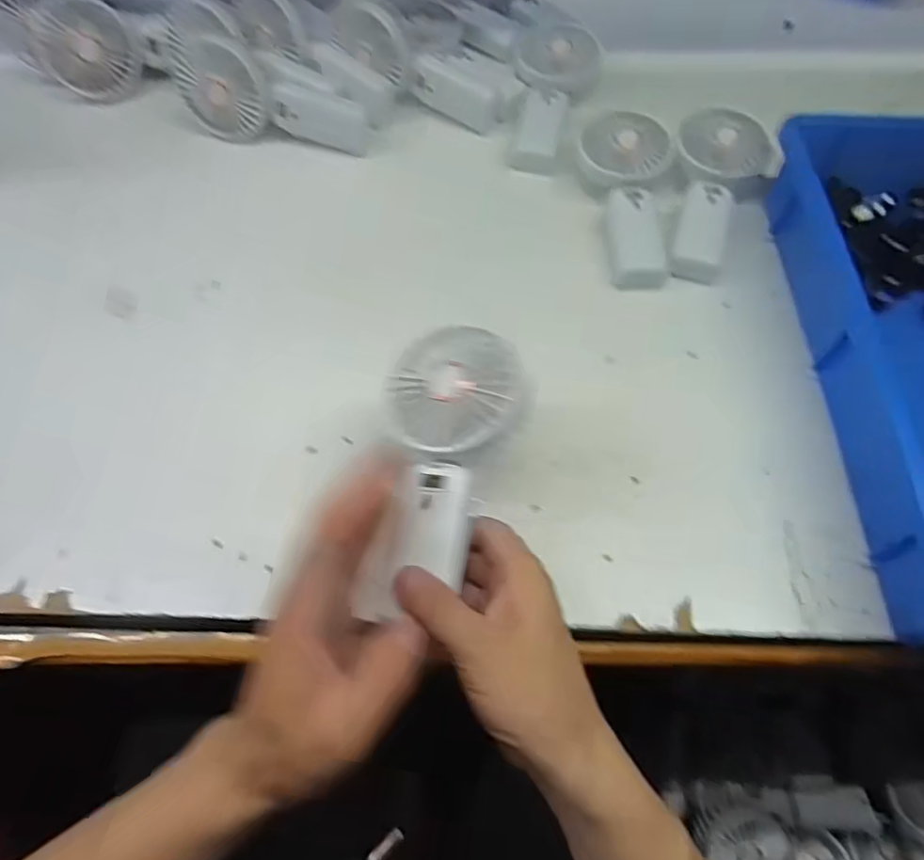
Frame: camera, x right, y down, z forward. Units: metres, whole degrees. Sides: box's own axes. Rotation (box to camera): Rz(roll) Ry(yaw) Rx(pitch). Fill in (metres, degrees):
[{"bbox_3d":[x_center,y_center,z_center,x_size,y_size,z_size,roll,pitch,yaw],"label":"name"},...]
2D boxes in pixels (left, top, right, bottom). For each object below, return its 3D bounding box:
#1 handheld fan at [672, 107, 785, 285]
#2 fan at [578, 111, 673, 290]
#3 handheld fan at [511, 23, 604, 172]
[{"bbox_3d":[0.220,-0.214,0.546,0.095,0.044,0.185,25,65,14],"label":"handheld fan"},{"bbox_3d":[0.152,-0.203,0.549,0.078,0.033,0.168,-1,73,0],"label":"fan"},{"bbox_3d":[0.089,-0.344,0.628,0.088,0.031,0.165,12,74,7],"label":"handheld fan"}]

